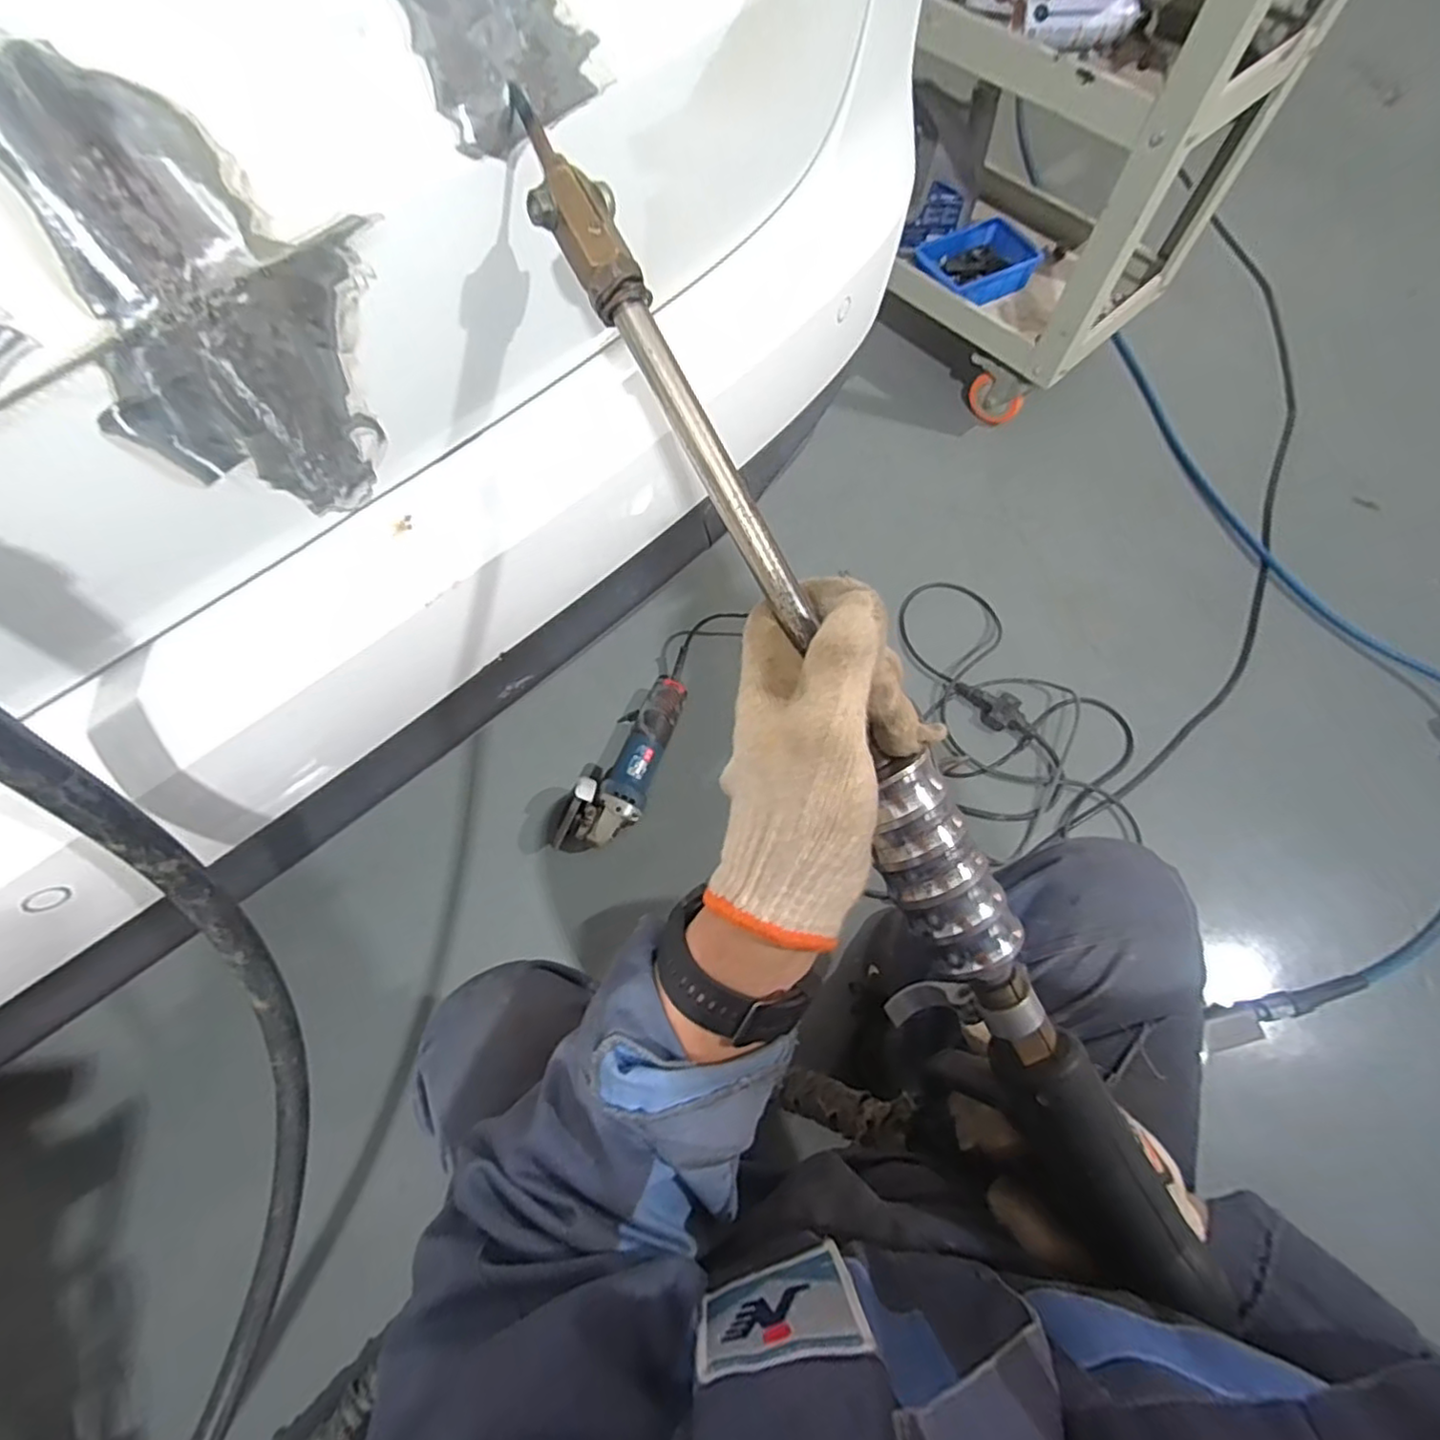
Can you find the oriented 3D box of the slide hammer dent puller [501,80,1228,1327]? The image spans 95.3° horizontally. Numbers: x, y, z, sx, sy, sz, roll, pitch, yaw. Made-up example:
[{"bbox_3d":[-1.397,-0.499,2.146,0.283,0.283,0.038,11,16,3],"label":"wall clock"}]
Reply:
[{"bbox_3d":[0.061,0.005,0.290,0.043,0.043,0.586,-30,94,-15],"label":"slide hammer dent puller"}]

